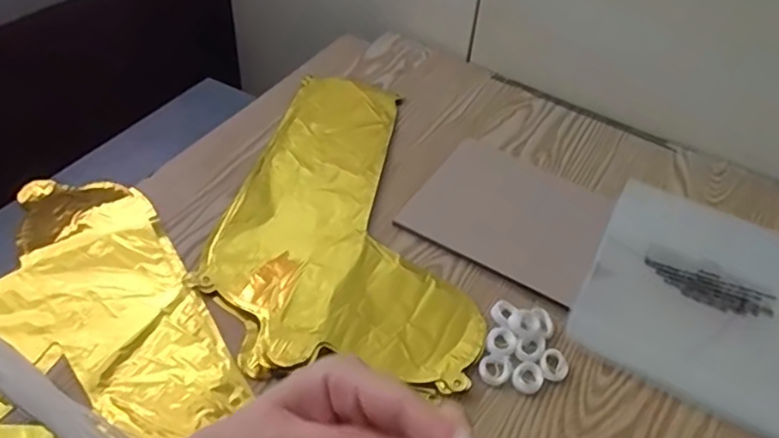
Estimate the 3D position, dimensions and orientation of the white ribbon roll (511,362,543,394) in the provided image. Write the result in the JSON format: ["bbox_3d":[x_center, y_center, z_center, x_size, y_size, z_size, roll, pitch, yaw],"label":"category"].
[{"bbox_3d":[0.110,0.125,0.483,0.023,0.004,0.026,32,51,24],"label":"white ribbon roll"}]

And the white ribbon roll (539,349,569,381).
[{"bbox_3d":[0.133,0.118,0.492,0.023,0.006,0.028,17,46,11],"label":"white ribbon roll"}]

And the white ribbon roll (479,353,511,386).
[{"bbox_3d":[0.084,0.120,0.485,0.025,0.005,0.026,3,45,-3],"label":"white ribbon roll"}]

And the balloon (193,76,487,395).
[{"bbox_3d":[-0.035,-0.019,0.608,0.236,0.009,0.391,6,45,0],"label":"balloon"}]

